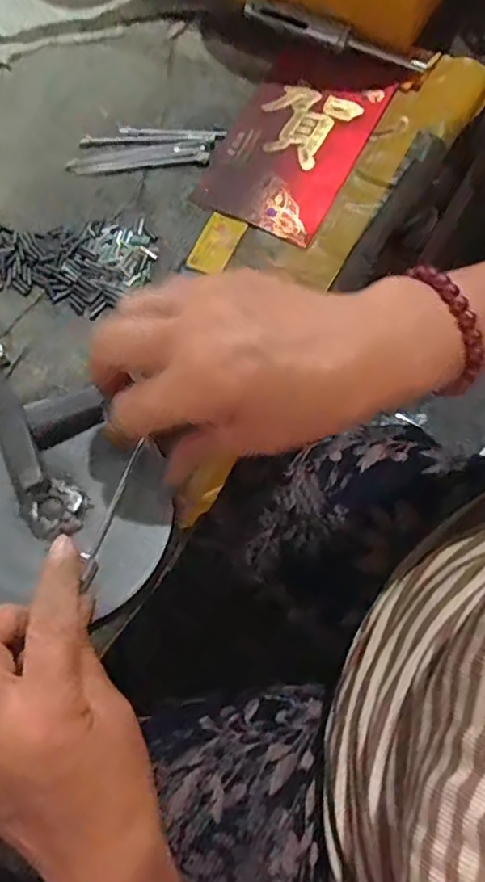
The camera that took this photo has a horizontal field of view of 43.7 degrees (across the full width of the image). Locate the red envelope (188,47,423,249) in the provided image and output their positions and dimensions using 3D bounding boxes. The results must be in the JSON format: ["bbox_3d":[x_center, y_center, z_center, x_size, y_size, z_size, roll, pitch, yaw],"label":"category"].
[{"bbox_3d":[0.040,-0.212,0.412,0.089,0.007,0.160,28,76,5],"label":"red envelope"}]

